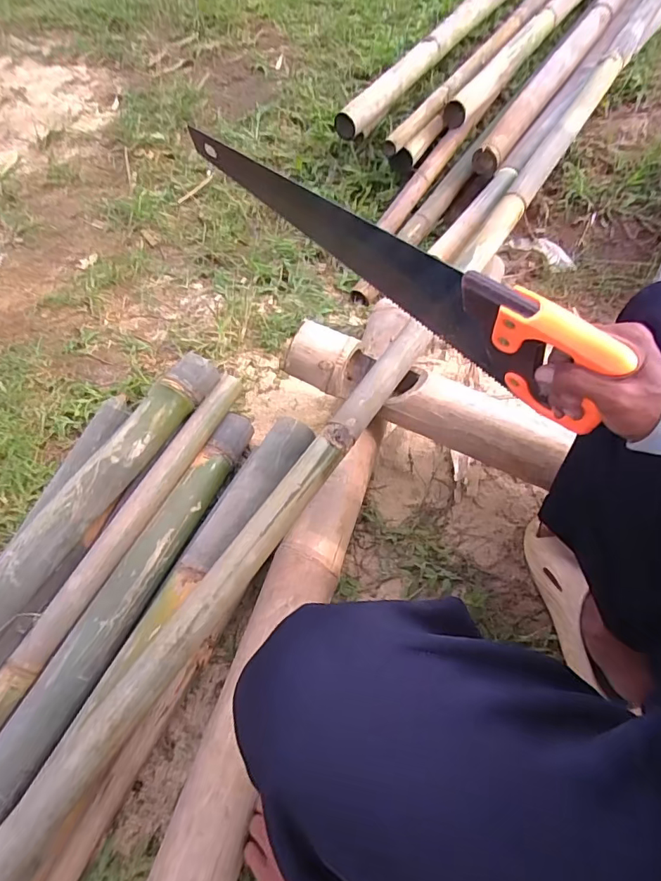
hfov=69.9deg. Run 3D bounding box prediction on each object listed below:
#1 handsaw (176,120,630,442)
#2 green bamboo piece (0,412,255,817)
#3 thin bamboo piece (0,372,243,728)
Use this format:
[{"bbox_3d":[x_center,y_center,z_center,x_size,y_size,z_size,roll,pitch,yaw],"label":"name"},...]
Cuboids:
[{"bbox_3d":[0.047,-0.168,0.460,0.464,0.108,0.034,37,63,17],"label":"handsaw"},{"bbox_3d":[-0.273,0.226,0.582,0.061,0.050,0.676,19,62,17],"label":"green bamboo piece"},{"bbox_3d":[-0.303,0.166,0.594,0.040,0.031,0.674,19,61,17],"label":"thin bamboo piece"}]

